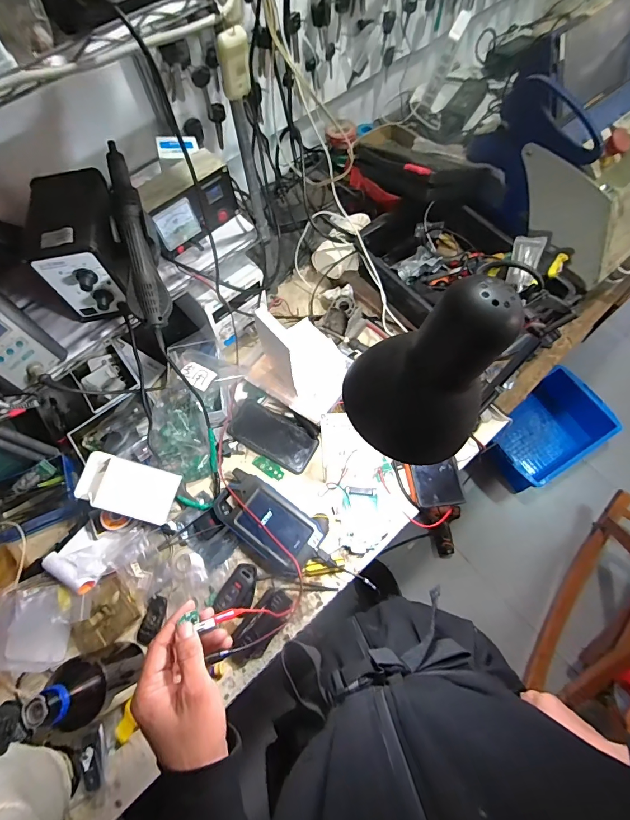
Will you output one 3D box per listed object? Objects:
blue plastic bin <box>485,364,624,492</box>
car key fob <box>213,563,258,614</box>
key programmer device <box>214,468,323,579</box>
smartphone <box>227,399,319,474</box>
[{"bbox_3d":[0.835,0.095,1.380,0.454,0.182,0.293,-33,71,-11],"label":"blue plastic bin"},{"bbox_3d":[-0.122,0.290,0.611,0.053,0.016,0.079,20,70,9],"label":"car key fob"},{"bbox_3d":[-0.084,0.187,0.631,0.185,0.034,0.103,34,73,14],"label":"key programmer device"},{"bbox_3d":[-0.079,0.047,0.700,0.164,0.015,0.076,32,79,3],"label":"smartphone"}]

